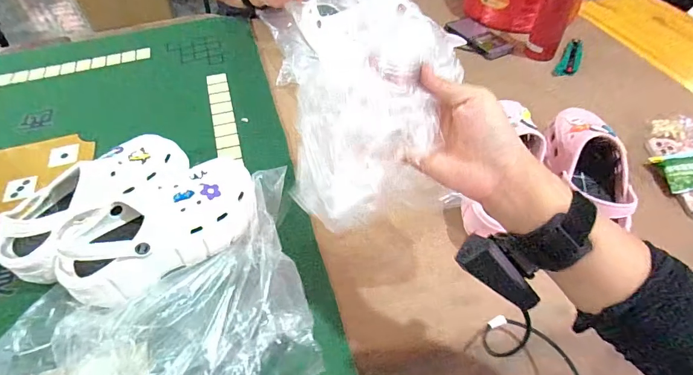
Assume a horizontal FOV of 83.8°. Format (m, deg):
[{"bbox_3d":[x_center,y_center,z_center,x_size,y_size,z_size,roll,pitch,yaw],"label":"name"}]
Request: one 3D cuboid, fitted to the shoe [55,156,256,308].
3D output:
[{"bbox_3d":[-0.236,0.049,0.507,0.239,0.082,0.114,-36,60,-26],"label":"shoe"}]

